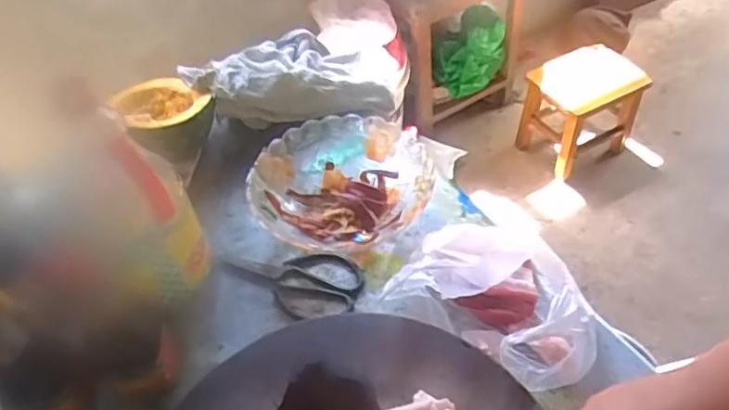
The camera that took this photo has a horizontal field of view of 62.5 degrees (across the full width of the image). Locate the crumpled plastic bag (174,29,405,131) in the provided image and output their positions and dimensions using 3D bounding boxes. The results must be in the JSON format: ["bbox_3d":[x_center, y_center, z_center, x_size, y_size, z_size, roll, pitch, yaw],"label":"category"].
[{"bbox_3d":[-0.103,-0.209,0.919,0.309,0.106,0.164,-13,49,-8],"label":"crumpled plastic bag"}]

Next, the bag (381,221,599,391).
[{"bbox_3d":[0.141,0.087,0.601,0.190,0.120,0.137,31,57,27],"label":"bag"}]

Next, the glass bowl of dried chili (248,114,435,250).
[{"bbox_3d":[-0.034,-0.029,0.762,0.211,0.068,0.177,-13,49,-8],"label":"glass bowl of dried chili"}]

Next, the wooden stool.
[{"bbox_3d":[0.634,-0.276,1.786,0.314,0.259,0.247,-26,52,-19],"label":"wooden stool"}]

